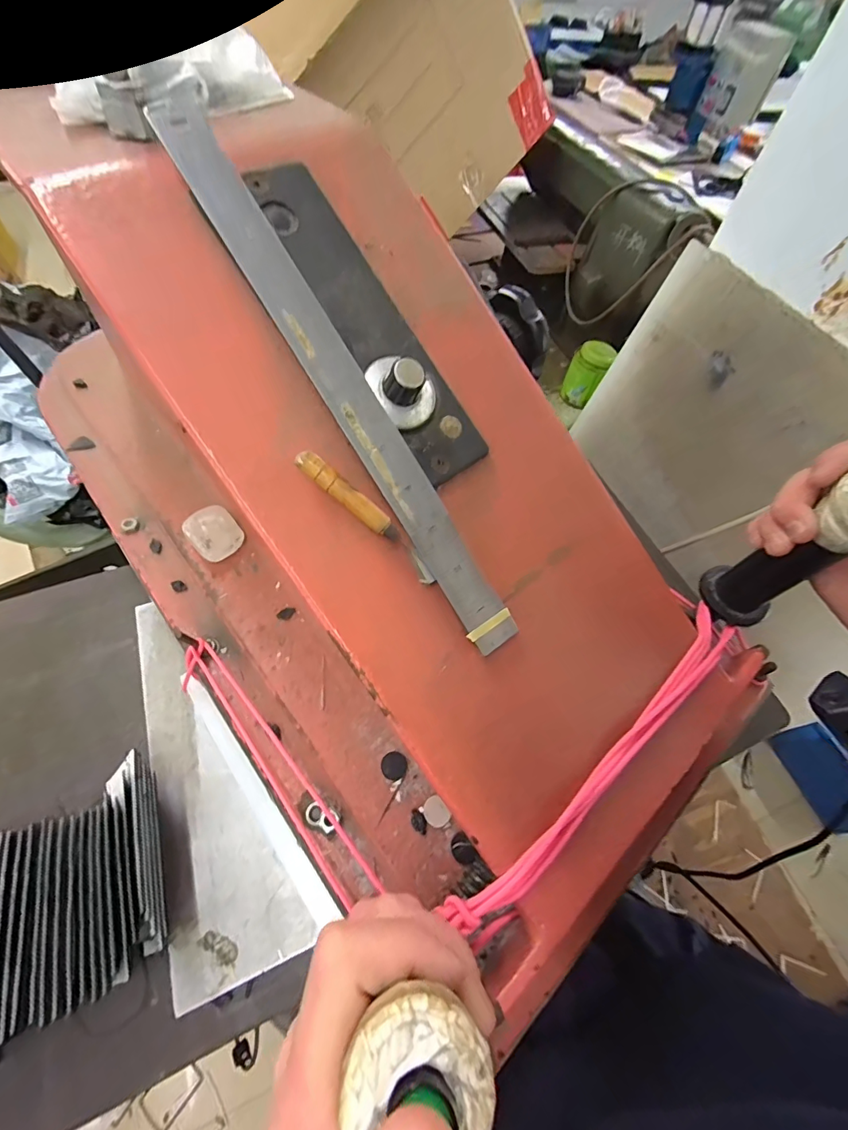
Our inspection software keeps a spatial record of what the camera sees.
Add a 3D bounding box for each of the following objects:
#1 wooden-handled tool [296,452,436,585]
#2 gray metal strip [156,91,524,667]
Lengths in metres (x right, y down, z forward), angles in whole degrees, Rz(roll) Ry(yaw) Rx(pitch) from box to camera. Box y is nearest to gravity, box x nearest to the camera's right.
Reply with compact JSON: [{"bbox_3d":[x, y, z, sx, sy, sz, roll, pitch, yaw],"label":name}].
[{"bbox_3d":[-0.027,-0.024,0.223,0.091,0.007,0.010,43,61,-14],"label":"wooden-handled tool"},{"bbox_3d":[-0.042,-0.095,0.229,0.026,0.005,0.322,-33,93,-21],"label":"gray metal strip"}]

